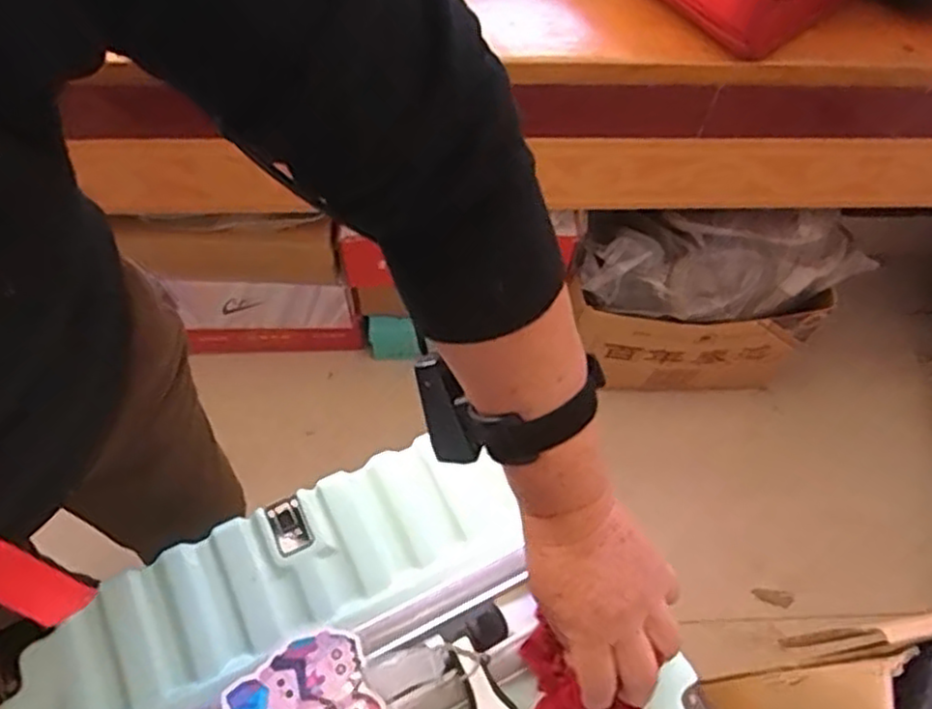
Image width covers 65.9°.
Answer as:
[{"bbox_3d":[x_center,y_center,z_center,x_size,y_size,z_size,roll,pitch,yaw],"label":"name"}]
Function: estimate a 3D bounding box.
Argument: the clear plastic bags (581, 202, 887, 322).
[{"bbox_3d":[0.368,-0.138,1.027,0.414,0.088,0.168,2,62,-3],"label":"clear plastic bags"}]

